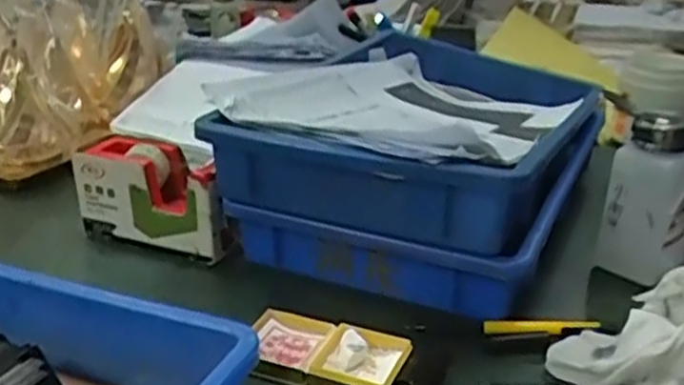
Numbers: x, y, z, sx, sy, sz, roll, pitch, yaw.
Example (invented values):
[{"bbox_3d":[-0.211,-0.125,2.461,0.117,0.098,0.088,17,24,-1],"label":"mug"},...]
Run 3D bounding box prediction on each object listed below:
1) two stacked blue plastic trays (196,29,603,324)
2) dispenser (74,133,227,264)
[{"bbox_3d":[0.092,-0.031,0.642,0.251,0.123,0.353,16,29,29],"label":"two stacked blue plastic trays"},{"bbox_3d":[-0.156,0.002,0.623,0.139,0.078,0.053,11,27,22],"label":"dispenser"}]

